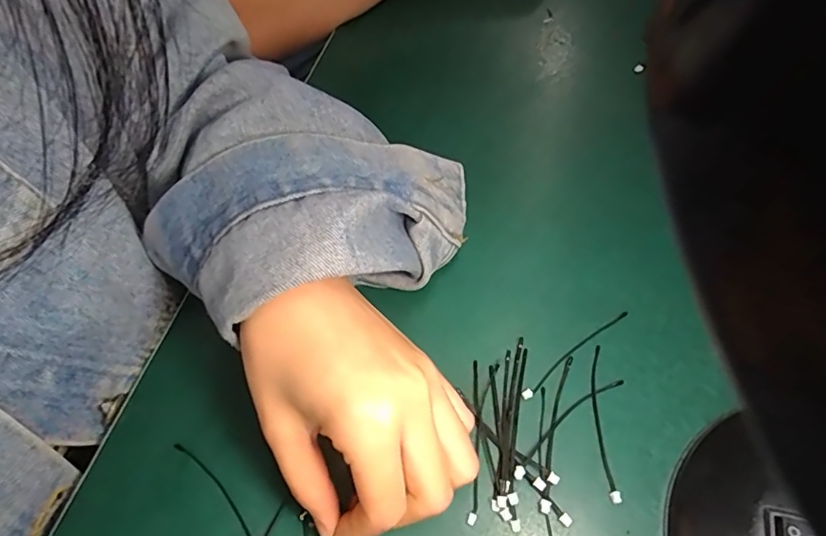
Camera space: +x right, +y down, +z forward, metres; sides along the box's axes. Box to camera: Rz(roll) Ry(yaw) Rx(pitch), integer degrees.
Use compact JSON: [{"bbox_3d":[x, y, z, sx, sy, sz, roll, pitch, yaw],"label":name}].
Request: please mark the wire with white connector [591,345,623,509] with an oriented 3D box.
[{"bbox_3d":[0.088,0.070,0.239,0.007,0.004,0.072,1,57,4],"label":"wire with white connector"}]

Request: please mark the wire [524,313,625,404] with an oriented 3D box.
[{"bbox_3d":[0.081,0.042,0.256,0.072,0.004,0.005,-35,62,-18],"label":"wire"}]

